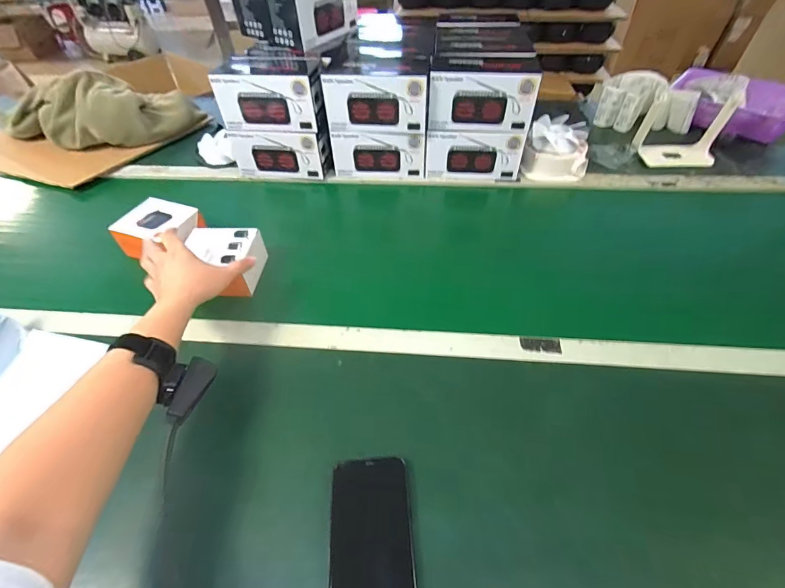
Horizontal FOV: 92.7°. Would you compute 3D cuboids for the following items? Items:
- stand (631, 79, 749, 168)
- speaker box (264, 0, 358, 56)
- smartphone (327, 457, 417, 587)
[{"bbox_3d":[0.632,-0.347,0.799,0.167,0.141,0.094,-5,49,-2],"label":"stand"},{"bbox_3d":[-0.175,-0.614,0.806,0.107,0.126,0.181,25,54,22],"label":"speaker box"},{"bbox_3d":[-0.020,0.245,0.361,0.080,0.015,0.157,-4,49,-1],"label":"smartphone"}]

